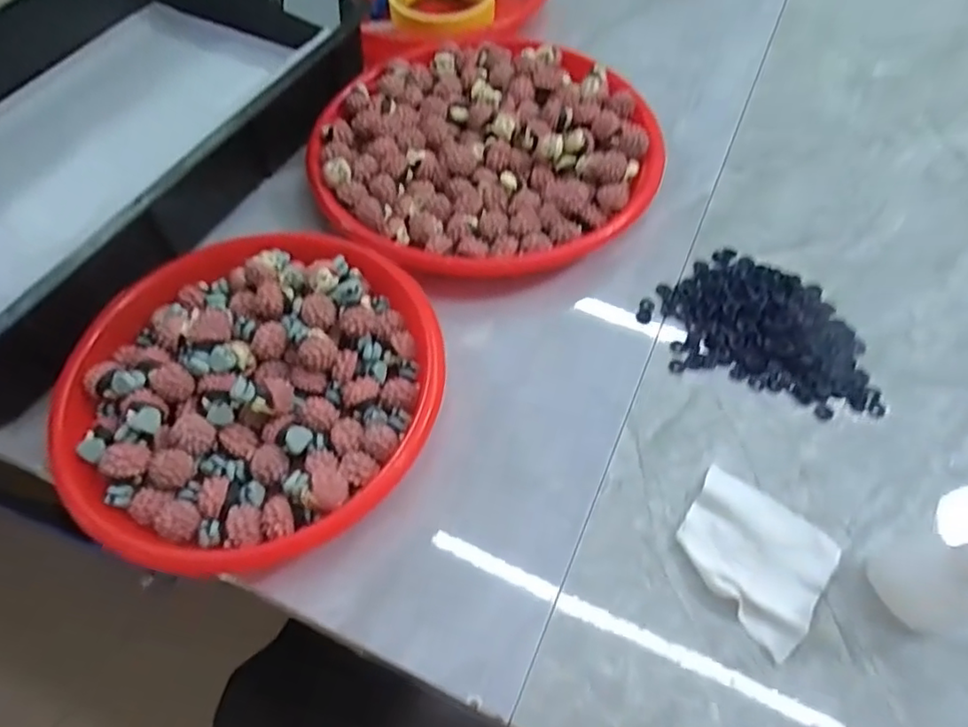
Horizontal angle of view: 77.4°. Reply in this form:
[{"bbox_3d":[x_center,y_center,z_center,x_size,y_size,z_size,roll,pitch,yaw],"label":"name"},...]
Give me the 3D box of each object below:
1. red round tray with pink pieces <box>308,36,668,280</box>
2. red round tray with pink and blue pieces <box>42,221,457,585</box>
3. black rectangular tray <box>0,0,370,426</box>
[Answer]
[{"bbox_3d":[0.003,-0.146,0.421,0.228,0.041,0.215,-1,57,2],"label":"red round tray with pink pieces"},{"bbox_3d":[-0.120,0.010,0.324,0.188,0.043,0.191,-1,57,2],"label":"red round tray with pink and blue pieces"},{"bbox_3d":[-0.287,-0.160,0.423,0.247,0.074,0.388,21,61,15],"label":"black rectangular tray"}]

